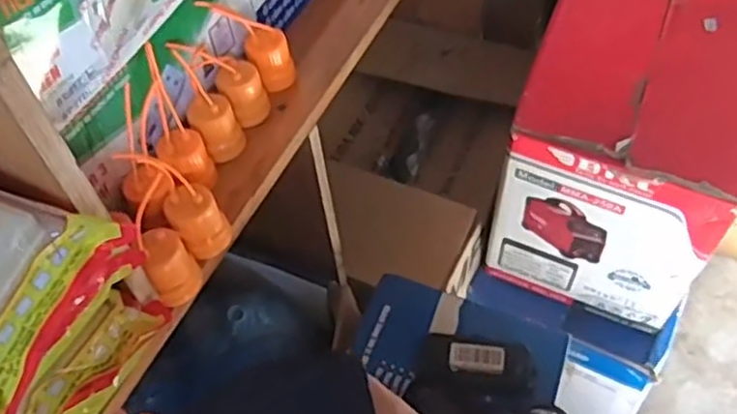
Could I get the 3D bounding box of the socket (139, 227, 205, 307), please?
[{"bbox_3d":[-0.141,0.045,0.514,0.029,0.065,0.031,-18,52,-8],"label":"socket"}]

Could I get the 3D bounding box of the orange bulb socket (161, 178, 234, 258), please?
[{"bbox_3d":[-0.128,0.010,0.534,0.038,0.061,0.032,-27,54,-16],"label":"orange bulb socket"}]

